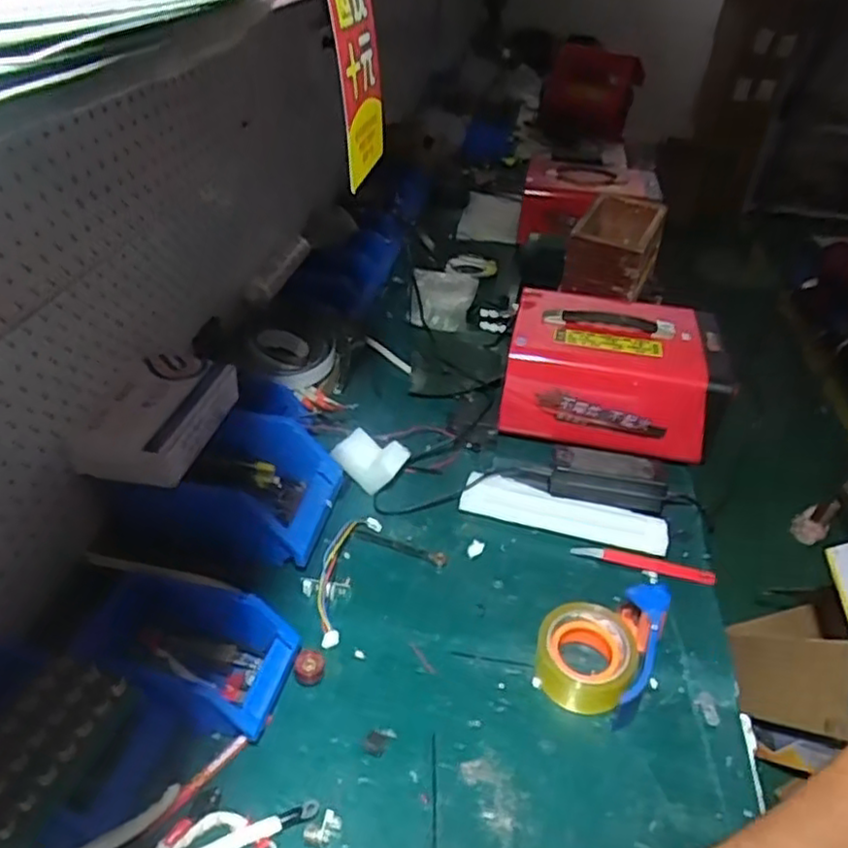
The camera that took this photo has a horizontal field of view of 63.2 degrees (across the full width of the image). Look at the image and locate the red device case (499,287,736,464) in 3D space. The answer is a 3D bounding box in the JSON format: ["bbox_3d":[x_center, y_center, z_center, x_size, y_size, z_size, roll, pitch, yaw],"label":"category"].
[{"bbox_3d":[0.280,-0.076,1.043,0.300,0.162,0.210,11,39,8],"label":"red device case"}]

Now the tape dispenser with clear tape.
[{"bbox_3d":[0.184,0.228,0.724,0.117,0.070,0.145,19,40,17],"label":"tape dispenser with clear tape"}]

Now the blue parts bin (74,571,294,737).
[{"bbox_3d":[-0.239,0.221,0.680,0.206,0.077,0.129,9,38,6],"label":"blue parts bin"}]

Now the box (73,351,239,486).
[{"bbox_3d":[-0.300,-0.015,0.803,0.106,0.056,0.204,9,38,5],"label":"box"}]

